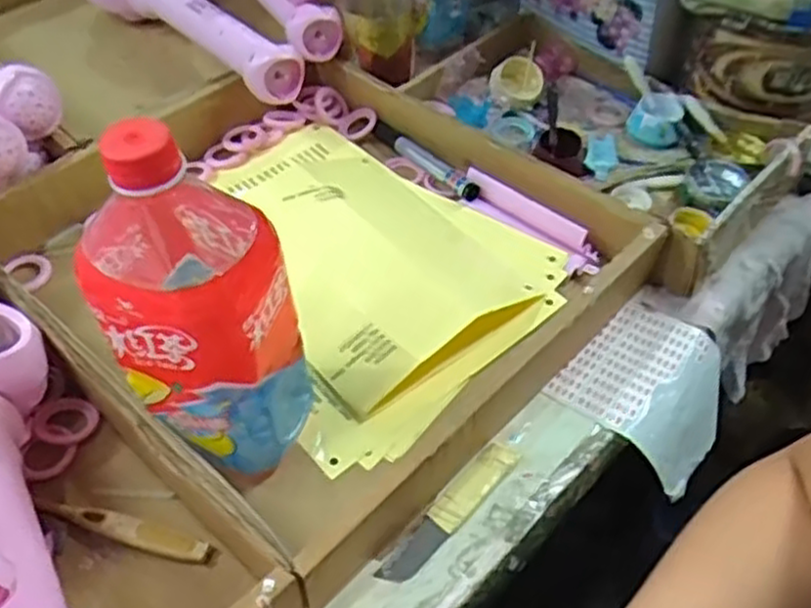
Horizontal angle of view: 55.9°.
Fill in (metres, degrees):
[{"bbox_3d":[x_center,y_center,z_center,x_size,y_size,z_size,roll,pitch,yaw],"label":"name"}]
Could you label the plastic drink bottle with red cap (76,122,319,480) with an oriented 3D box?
[{"bbox_3d":[-0.109,0.000,0.399,0.089,0.216,0.099,-21,53,-19],"label":"plastic drink bottle with red cap"}]

